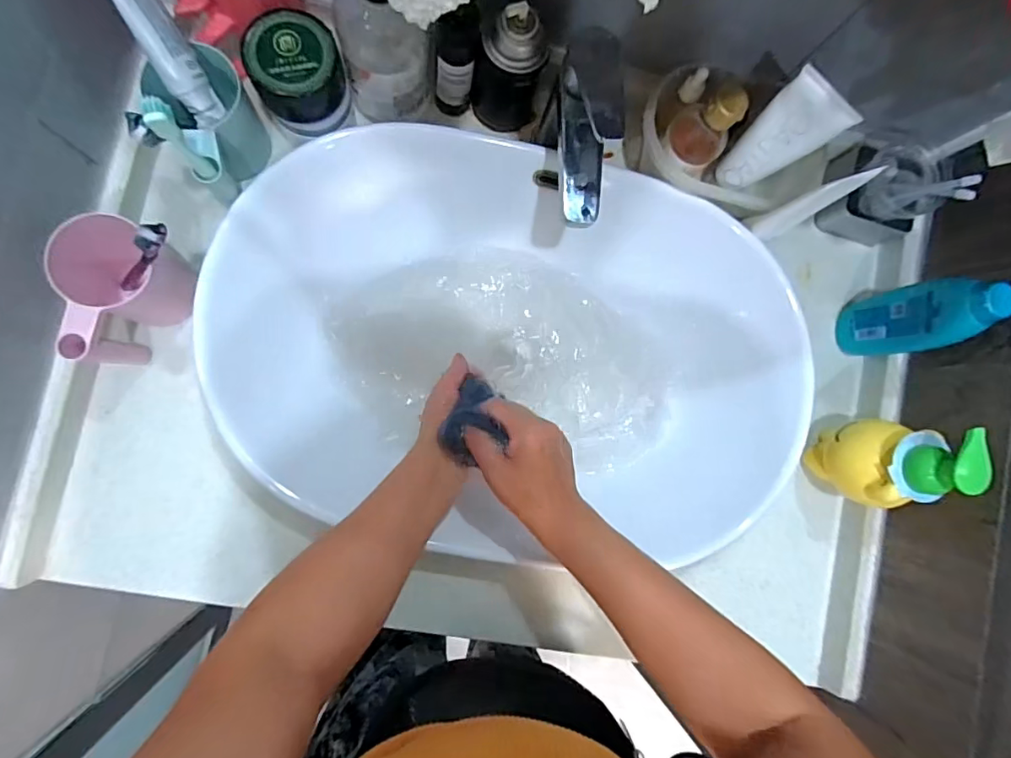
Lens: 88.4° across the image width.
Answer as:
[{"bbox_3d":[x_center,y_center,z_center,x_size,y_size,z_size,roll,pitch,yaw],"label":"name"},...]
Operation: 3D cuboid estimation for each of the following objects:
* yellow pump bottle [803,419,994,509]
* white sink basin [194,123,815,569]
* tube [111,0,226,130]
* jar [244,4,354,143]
[{"bbox_3d":[0.366,0.083,0.496,0.068,0.151,0.084,7,86,-7],"label":"yellow pump bottle"},{"bbox_3d":[0.018,-0.037,0.541,0.558,0.110,0.384,14,85,-7],"label":"white sink basin"},{"bbox_3d":[-0.265,-0.267,0.396,0.034,0.040,0.137,-26,134,-8],"label":"tube"},{"bbox_3d":[-0.181,-0.264,0.458,0.077,0.071,0.076,0,87,-8],"label":"jar"}]

